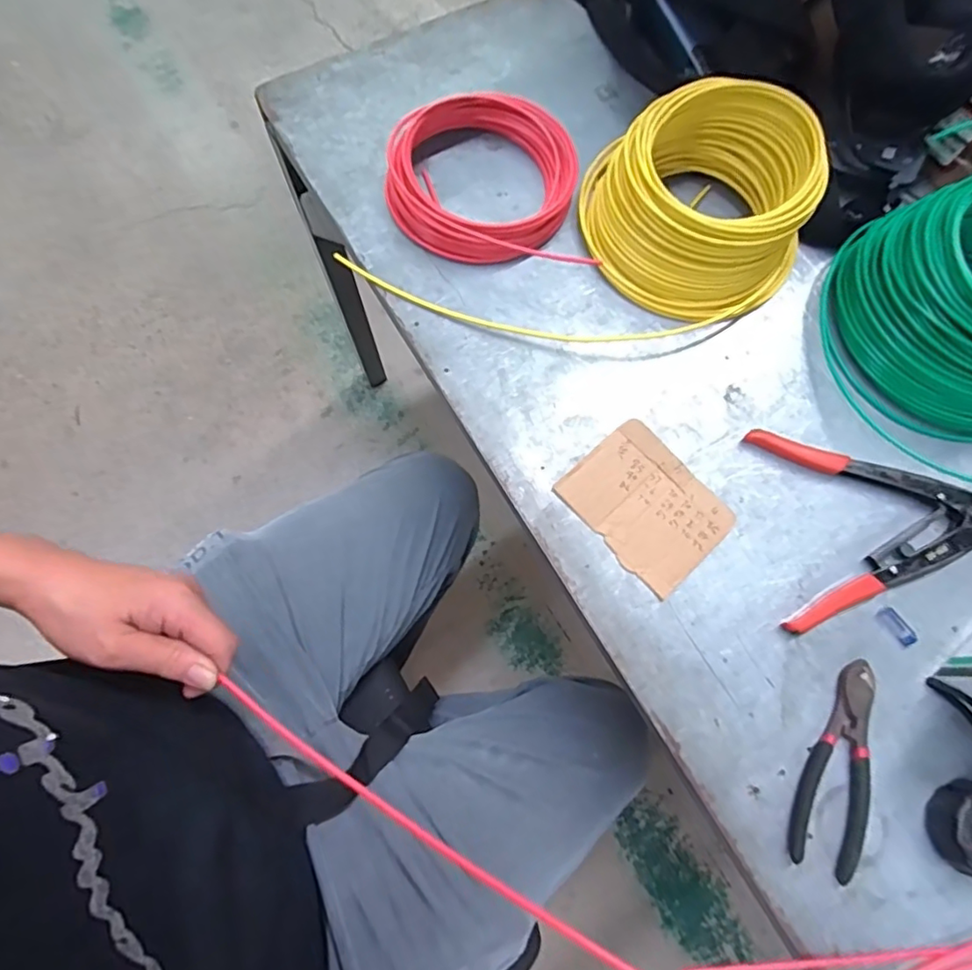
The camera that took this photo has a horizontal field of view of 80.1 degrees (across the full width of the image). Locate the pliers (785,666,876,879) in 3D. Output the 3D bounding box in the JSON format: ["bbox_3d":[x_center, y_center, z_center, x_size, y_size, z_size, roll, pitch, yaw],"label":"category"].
[{"bbox_3d":[0.279,0.218,0.453,0.053,0.009,0.156,23,74,6],"label":"pliers"}]

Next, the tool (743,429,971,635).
[{"bbox_3d":[0.377,0.035,0.508,0.256,0.022,0.175,-1,73,-1],"label":"tool"}]

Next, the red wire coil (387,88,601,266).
[{"bbox_3d":[0.006,-0.316,0.588,0.209,0.059,0.182,11,73,3],"label":"red wire coil"}]

